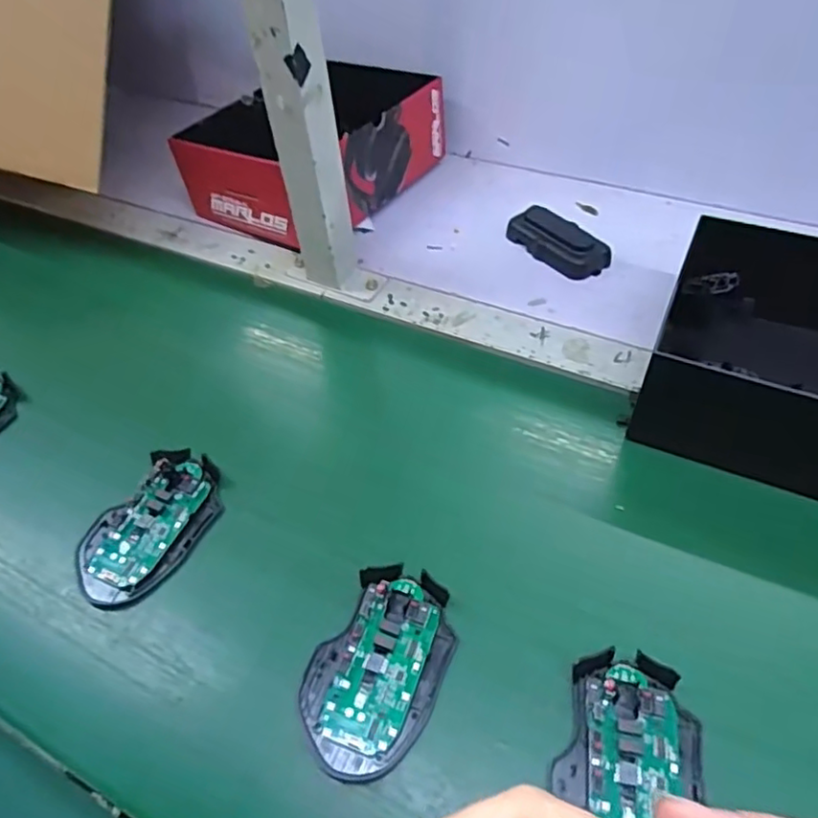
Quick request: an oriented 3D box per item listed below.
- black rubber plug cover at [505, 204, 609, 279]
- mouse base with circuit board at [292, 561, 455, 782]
[{"bbox_3d":[0.144,-0.162,0.605,0.049,0.023,0.097,-29,53,-19],"label":"black rubber plug cover"},{"bbox_3d":[-0.018,0.148,0.363,0.072,0.017,0.115,17,53,19],"label":"mouse base with circuit board"}]

